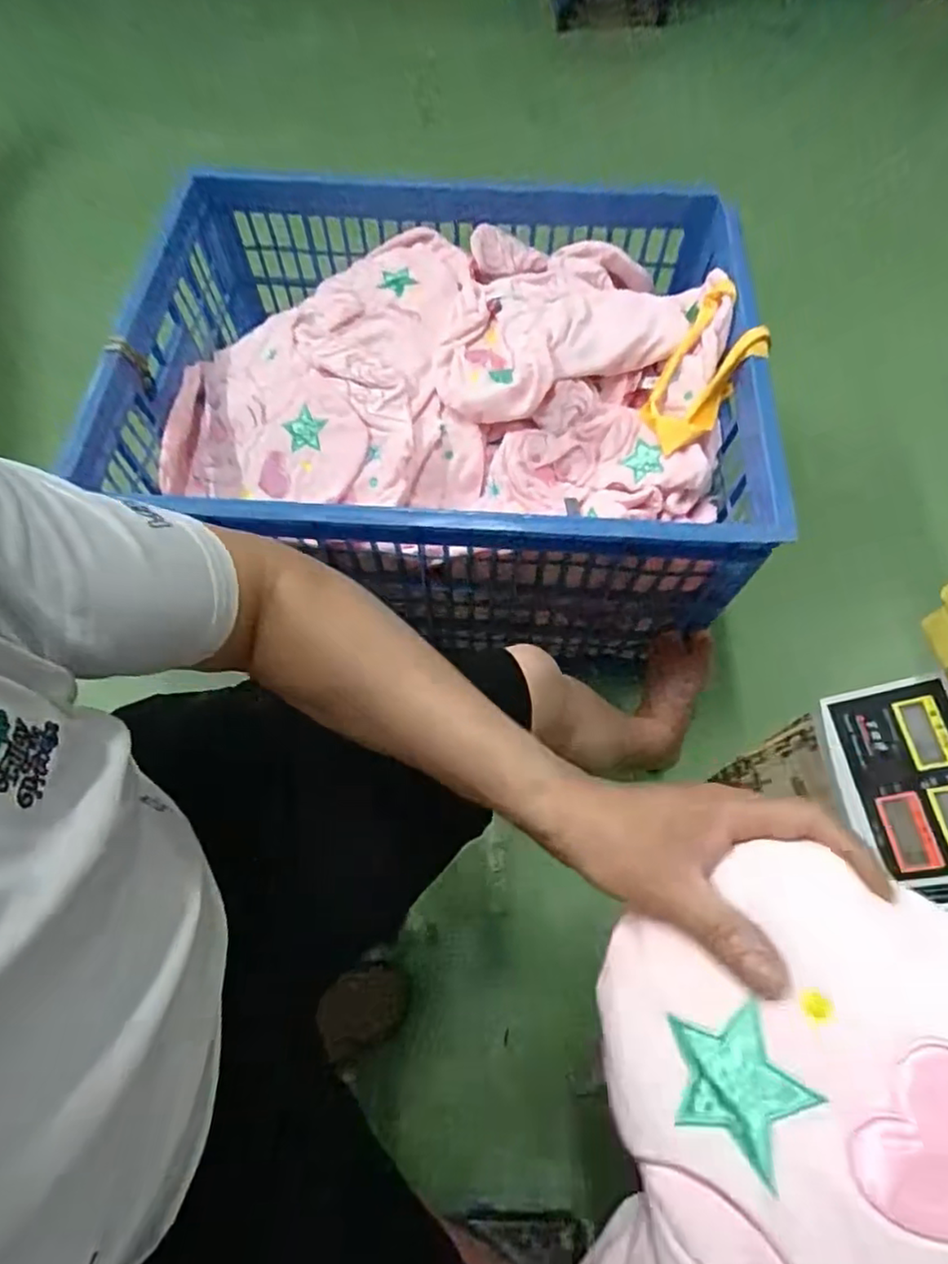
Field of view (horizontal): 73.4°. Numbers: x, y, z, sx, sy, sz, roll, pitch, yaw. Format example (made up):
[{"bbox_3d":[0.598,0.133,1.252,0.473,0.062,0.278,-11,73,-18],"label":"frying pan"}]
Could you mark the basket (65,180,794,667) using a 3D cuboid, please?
[{"bbox_3d":[-0.046,-0.335,0.940,0.822,0.334,0.623,4,65,2],"label":"basket"}]

